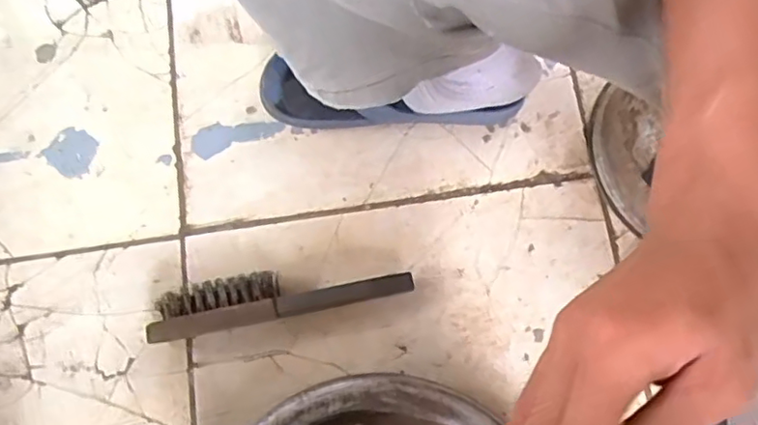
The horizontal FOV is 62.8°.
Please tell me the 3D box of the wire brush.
[{"bbox_3d":[-0.089,0.074,0.566,0.232,0.029,0.045,-12,77,-2],"label":"wire brush"}]

